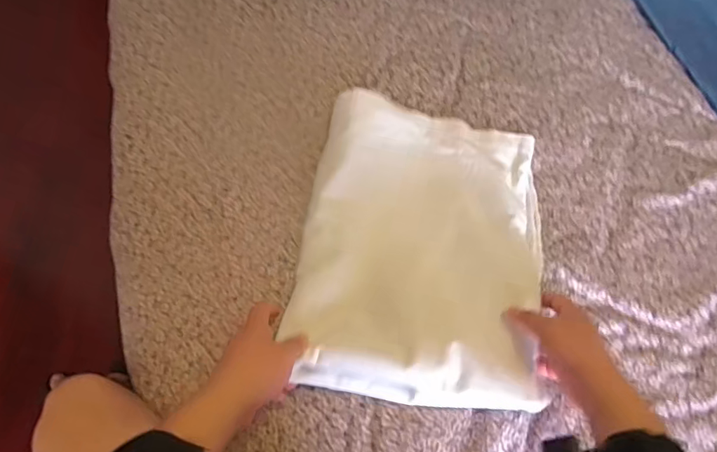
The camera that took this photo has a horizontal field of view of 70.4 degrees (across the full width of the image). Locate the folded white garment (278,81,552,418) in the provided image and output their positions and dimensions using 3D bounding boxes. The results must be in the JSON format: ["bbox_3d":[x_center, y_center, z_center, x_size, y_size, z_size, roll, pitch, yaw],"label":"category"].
[{"bbox_3d":[0.075,0.010,0.580,0.267,0.047,0.355,8,64,1],"label":"folded white garment"}]

